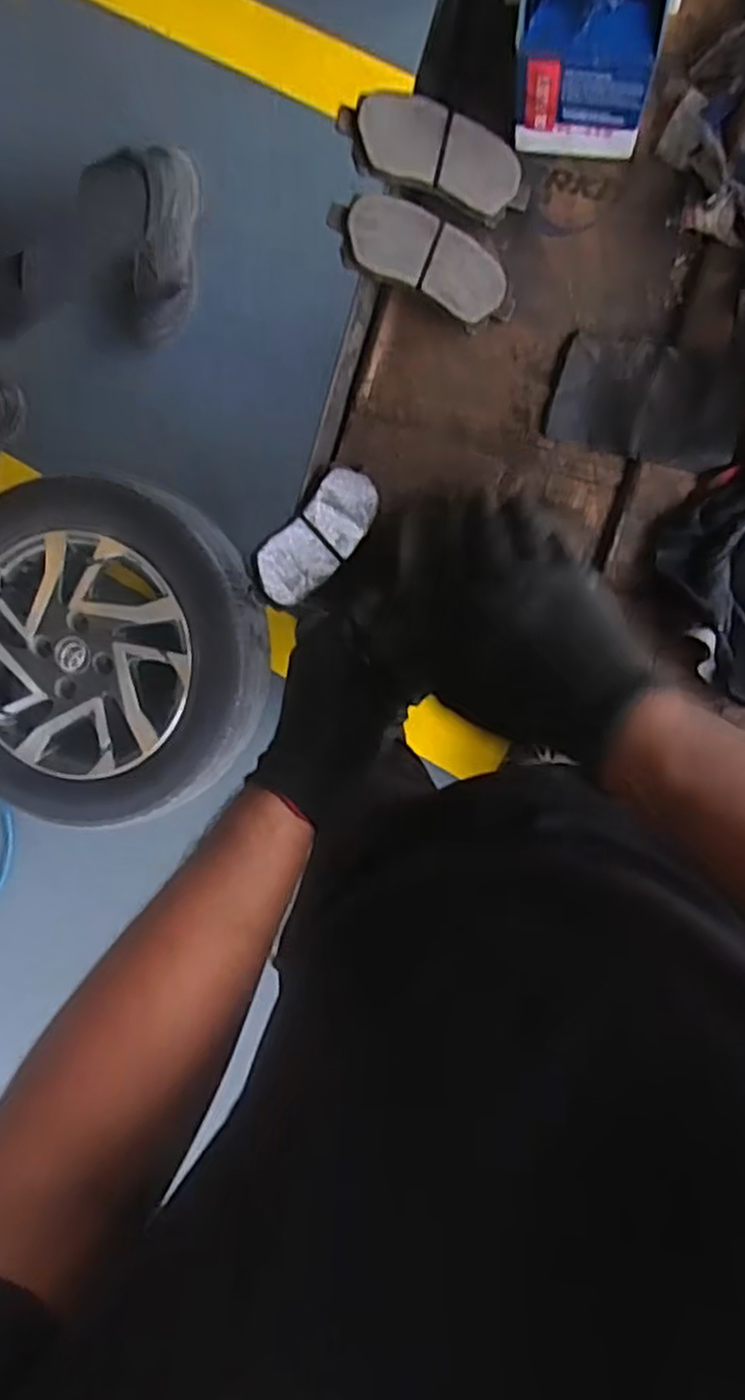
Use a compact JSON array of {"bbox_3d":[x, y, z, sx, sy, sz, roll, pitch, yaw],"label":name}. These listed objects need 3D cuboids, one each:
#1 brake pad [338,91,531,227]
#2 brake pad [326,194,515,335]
[{"bbox_3d":[0.040,-0.333,0.465,0.121,0.015,0.048,9,94,-20],"label":"brake pad"},{"bbox_3d":[0.033,-0.273,0.474,0.123,0.014,0.046,19,95,-16],"label":"brake pad"}]

